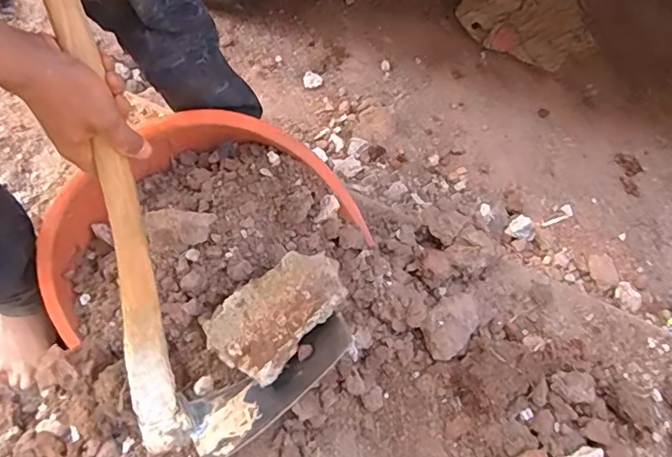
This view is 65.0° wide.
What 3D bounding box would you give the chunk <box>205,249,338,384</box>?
[{"bbox_3d":[-0.074,0.098,0.666,0.110,0.034,0.177,37,75,16],"label":"chunk"}]

